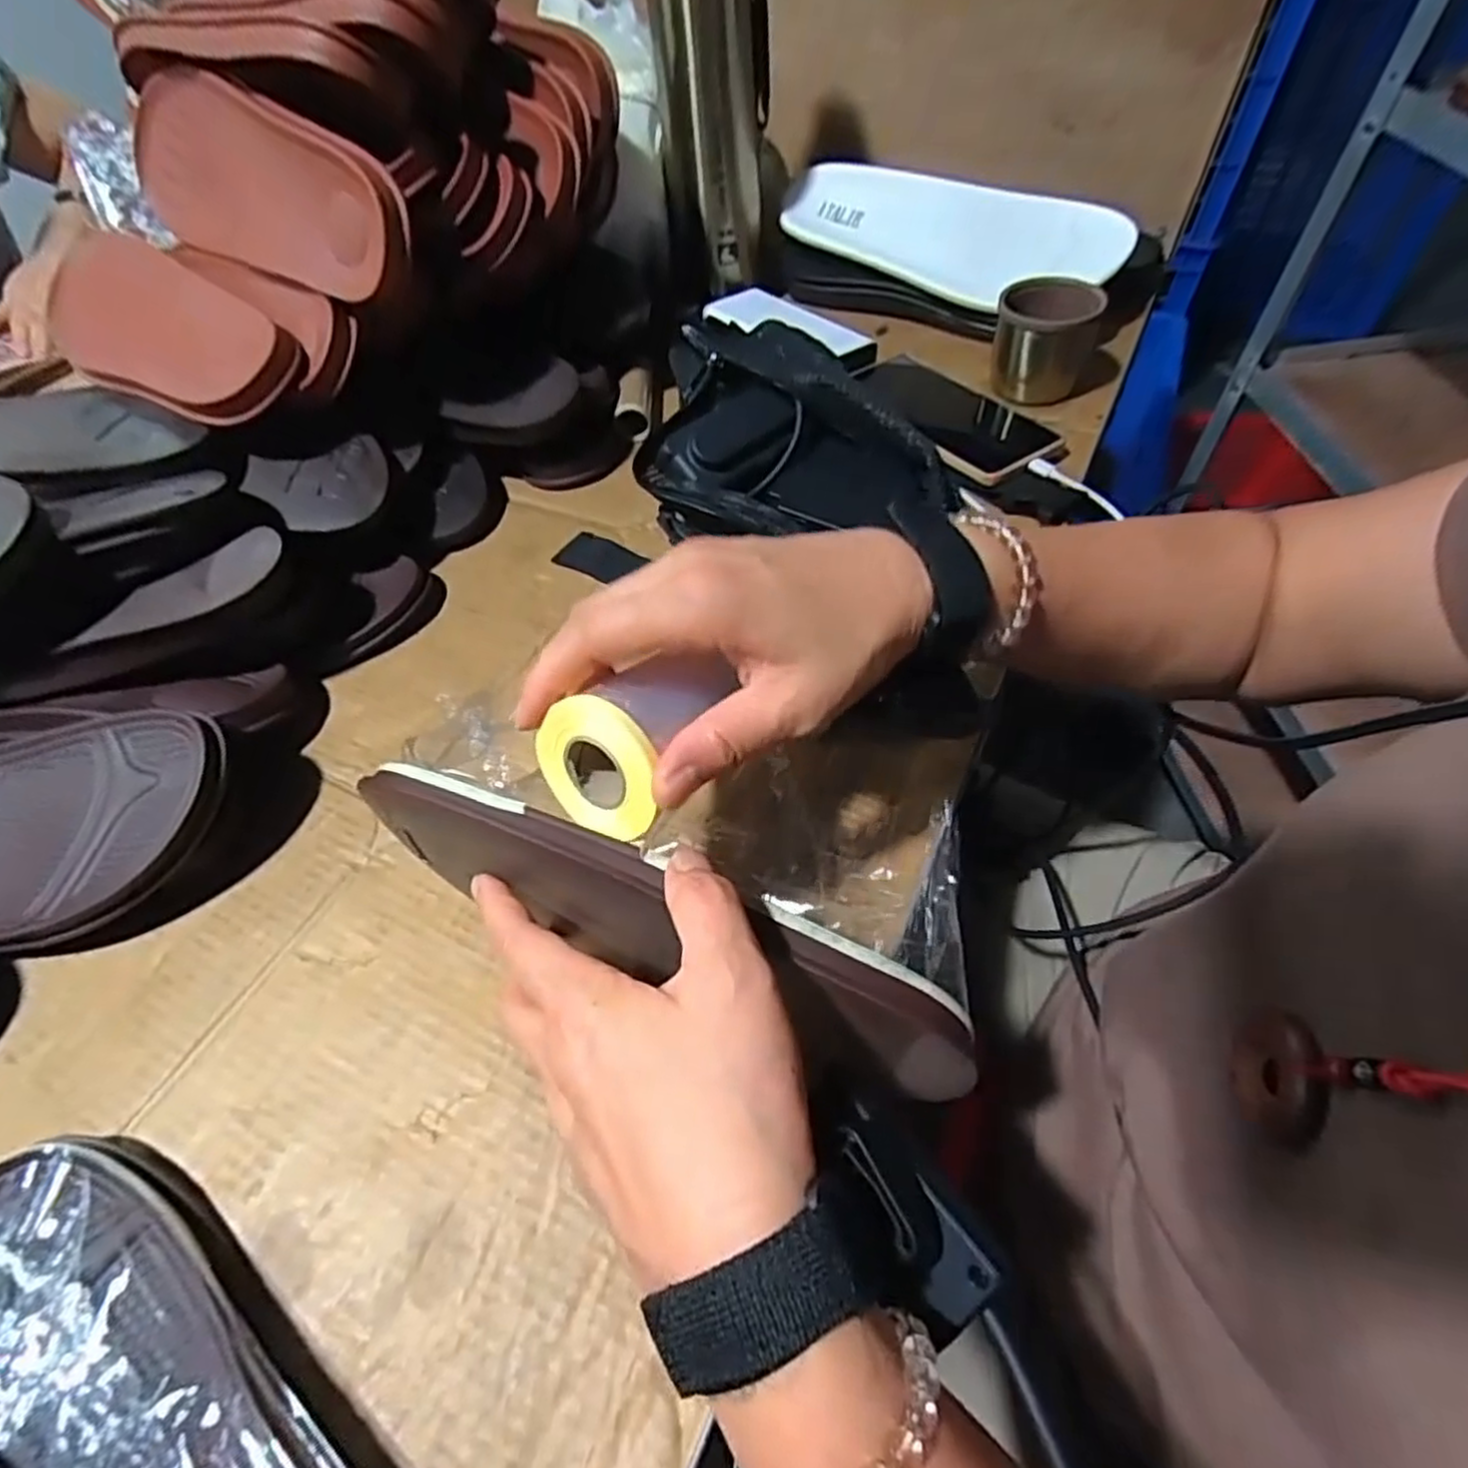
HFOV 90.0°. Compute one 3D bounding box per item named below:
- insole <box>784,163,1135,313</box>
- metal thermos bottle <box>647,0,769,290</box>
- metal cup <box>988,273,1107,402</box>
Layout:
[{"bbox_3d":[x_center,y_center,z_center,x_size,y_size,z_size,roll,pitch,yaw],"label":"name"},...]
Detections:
[{"bbox_3d":[0.171,-0.408,0.599,0.275,0.030,0.088,24,93,21],"label":"insole"},{"bbox_3d":[-0.018,-0.493,0.546,0.083,0.266,0.074,-2,55,2],"label":"metal thermos bottle"},{"bbox_3d":[0.228,-0.291,0.546,0.070,0.060,0.068,15,58,13],"label":"metal cup"}]

